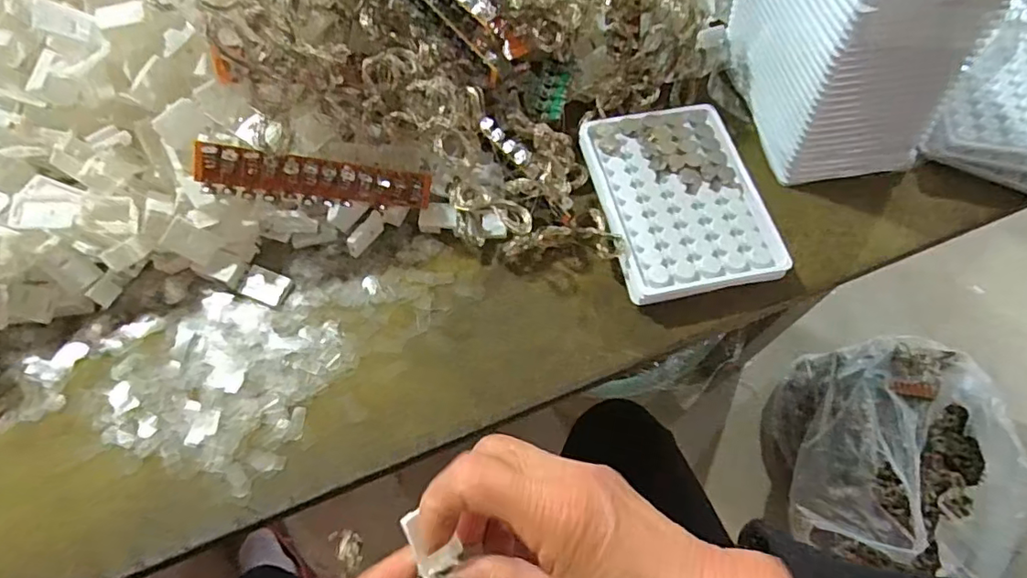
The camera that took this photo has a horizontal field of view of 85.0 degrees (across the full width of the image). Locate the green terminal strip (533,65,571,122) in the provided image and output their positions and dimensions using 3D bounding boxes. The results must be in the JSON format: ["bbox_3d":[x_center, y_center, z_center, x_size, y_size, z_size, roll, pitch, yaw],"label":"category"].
[{"bbox_3d":[0.026,-0.130,0.372,0.019,0.011,0.036,12,64,4],"label":"green terminal strip"}]

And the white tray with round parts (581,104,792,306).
[{"bbox_3d":[0.104,-0.057,0.354,0.096,0.020,0.129,-10,65,-7],"label":"white tray with round parts"}]

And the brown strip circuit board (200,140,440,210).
[{"bbox_3d":[-0.109,-0.061,0.317,0.124,0.026,0.007,2,24,-22],"label":"brown strip circuit board"}]

